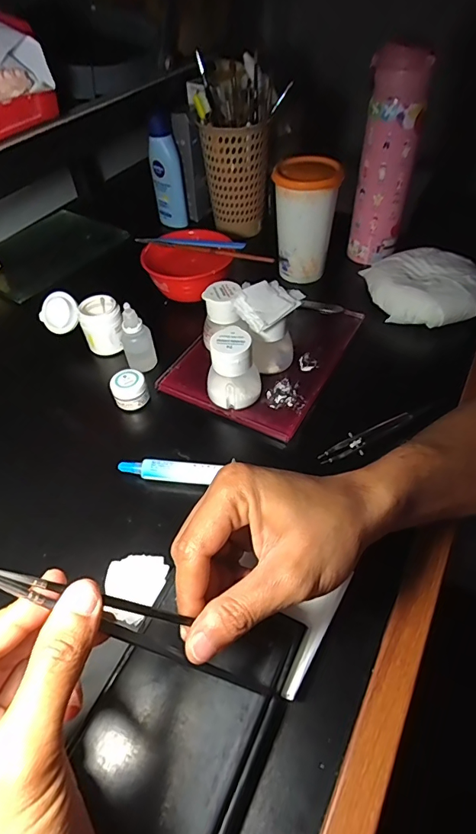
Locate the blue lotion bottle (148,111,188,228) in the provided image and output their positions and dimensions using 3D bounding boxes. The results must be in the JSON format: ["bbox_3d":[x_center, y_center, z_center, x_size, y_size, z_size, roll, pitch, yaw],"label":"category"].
[{"bbox_3d":[-0.101,-0.348,0.636,0.044,0.145,0.026,-9,49,-6],"label":"blue lotion bottle"}]

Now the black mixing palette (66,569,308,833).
[{"bbox_3d":[-0.030,0.174,0.255,0.097,0.023,0.146,20,53,19],"label":"black mixing palette"}]

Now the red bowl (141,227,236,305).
[{"bbox_3d":[-0.060,-0.182,0.542,0.102,0.048,0.094,-1,49,1],"label":"red bowl"}]

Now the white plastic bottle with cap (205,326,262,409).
[{"bbox_3d":[-0.005,-0.043,0.406,0.049,0.066,0.042,-2,49,1],"label":"white plastic bottle with cap"}]

